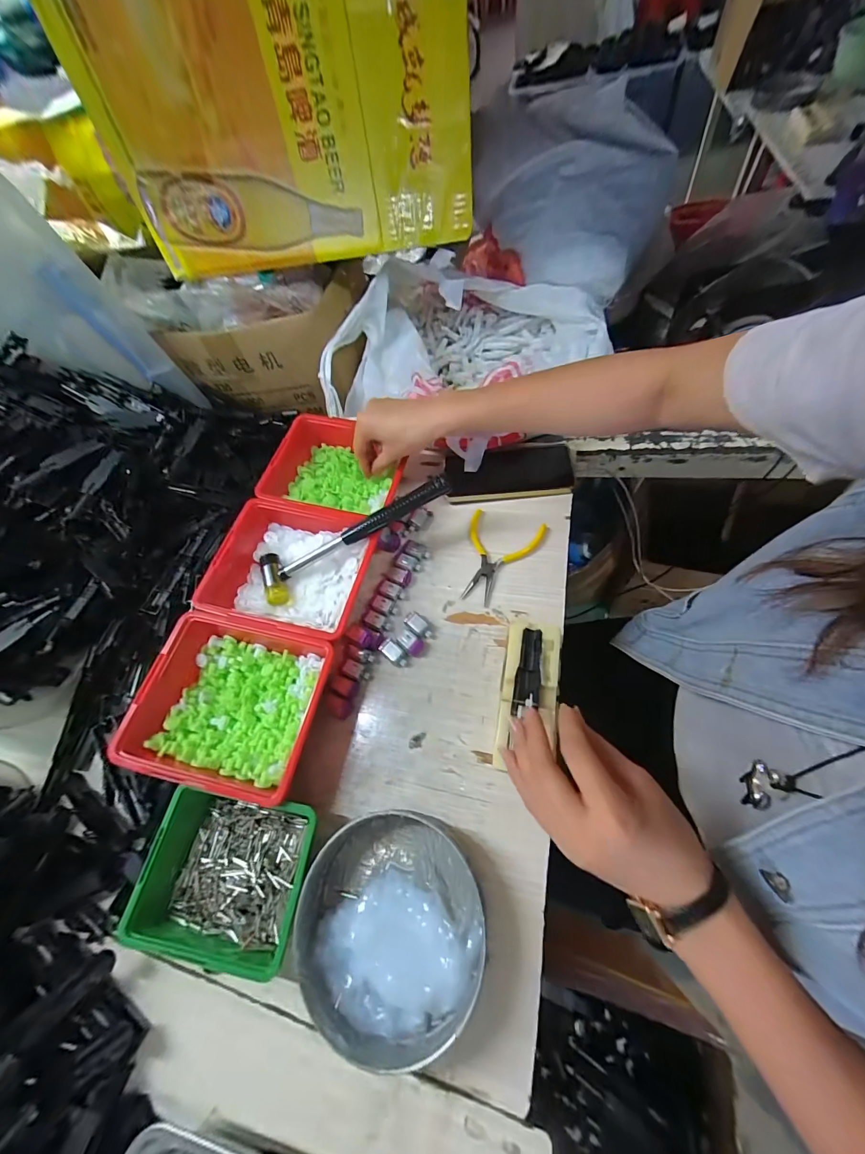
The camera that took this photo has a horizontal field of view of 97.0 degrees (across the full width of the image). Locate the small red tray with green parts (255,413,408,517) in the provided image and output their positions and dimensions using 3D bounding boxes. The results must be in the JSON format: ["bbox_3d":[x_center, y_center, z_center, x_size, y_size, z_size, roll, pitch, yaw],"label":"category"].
[{"bbox_3d":[-0.118,-0.136,0.493,0.163,0.048,0.140,11,64,9],"label":"small red tray with green parts"}]

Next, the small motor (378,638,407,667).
[{"bbox_3d":[-0.041,0.081,0.405,0.033,0.010,0.017,38,71,20],"label":"small motor"}]

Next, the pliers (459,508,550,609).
[{"bbox_3d":[0.067,-0.025,0.440,0.087,0.020,0.114,26,67,16],"label":"pliers"}]

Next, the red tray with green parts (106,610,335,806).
[{"bbox_3d":[-0.192,0.118,0.369,0.162,0.043,0.144,11,64,9],"label":"red tray with green parts"}]

